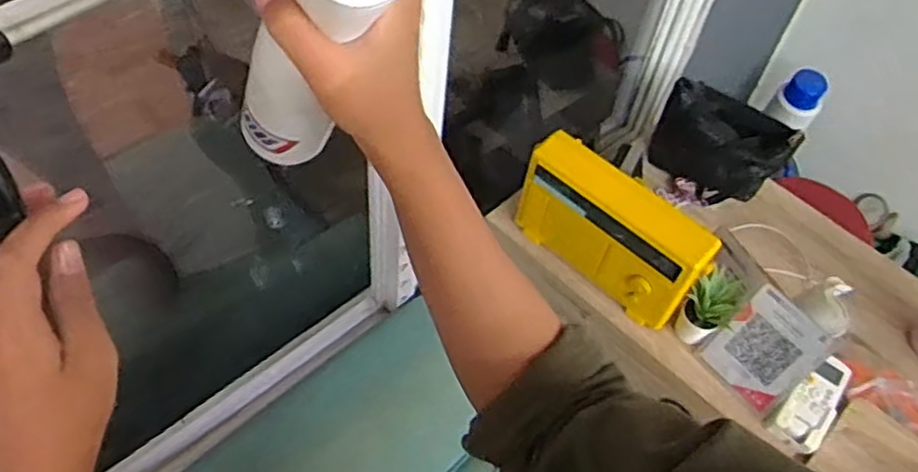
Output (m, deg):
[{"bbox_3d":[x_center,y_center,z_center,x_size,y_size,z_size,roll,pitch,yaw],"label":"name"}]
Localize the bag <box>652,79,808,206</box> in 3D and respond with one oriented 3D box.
[{"bbox_3d":[0.492,-0.170,1.381,0.241,0.172,0.119,31,58,16],"label":"bag"}]

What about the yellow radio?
[{"bbox_3d":[0.210,-0.006,1.021,0.274,0.166,0.067,38,60,19],"label":"yellow radio"}]

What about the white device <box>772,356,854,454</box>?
[{"bbox_3d":[0.484,0.220,0.983,0.057,0.020,0.152,35,60,18],"label":"white device"}]

